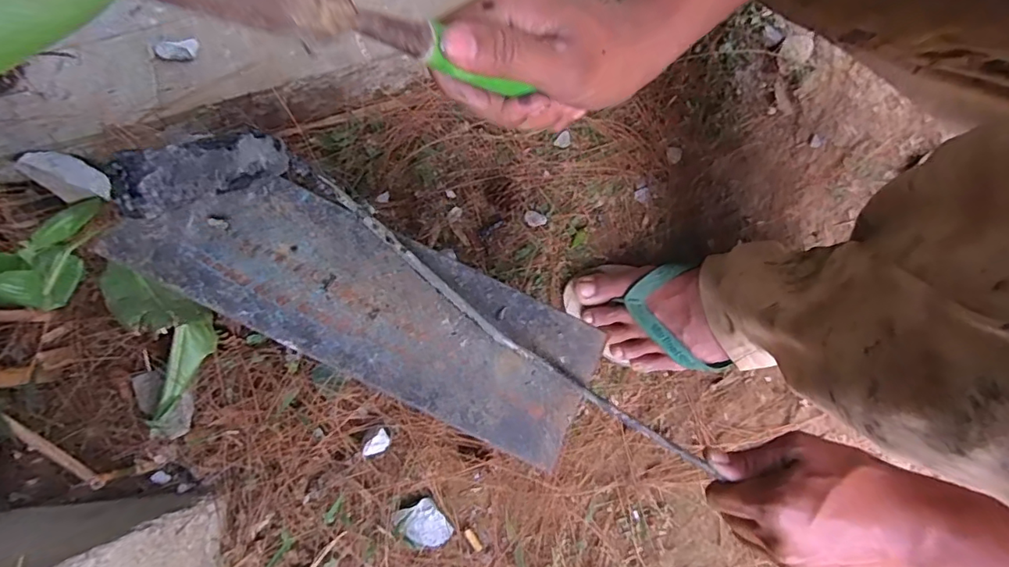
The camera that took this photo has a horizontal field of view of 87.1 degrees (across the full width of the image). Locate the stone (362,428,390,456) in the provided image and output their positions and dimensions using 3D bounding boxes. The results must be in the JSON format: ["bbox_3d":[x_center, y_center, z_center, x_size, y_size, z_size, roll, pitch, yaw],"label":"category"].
[{"bbox_3d":[-0.123,0.156,0.515,0.016,0.011,0.028,40,82,8],"label":"stone"}]

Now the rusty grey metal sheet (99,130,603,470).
[{"bbox_3d":[-0.085,0.004,0.320,0.305,0.117,0.102,28,78,-6],"label":"rusty grey metal sheet"}]

